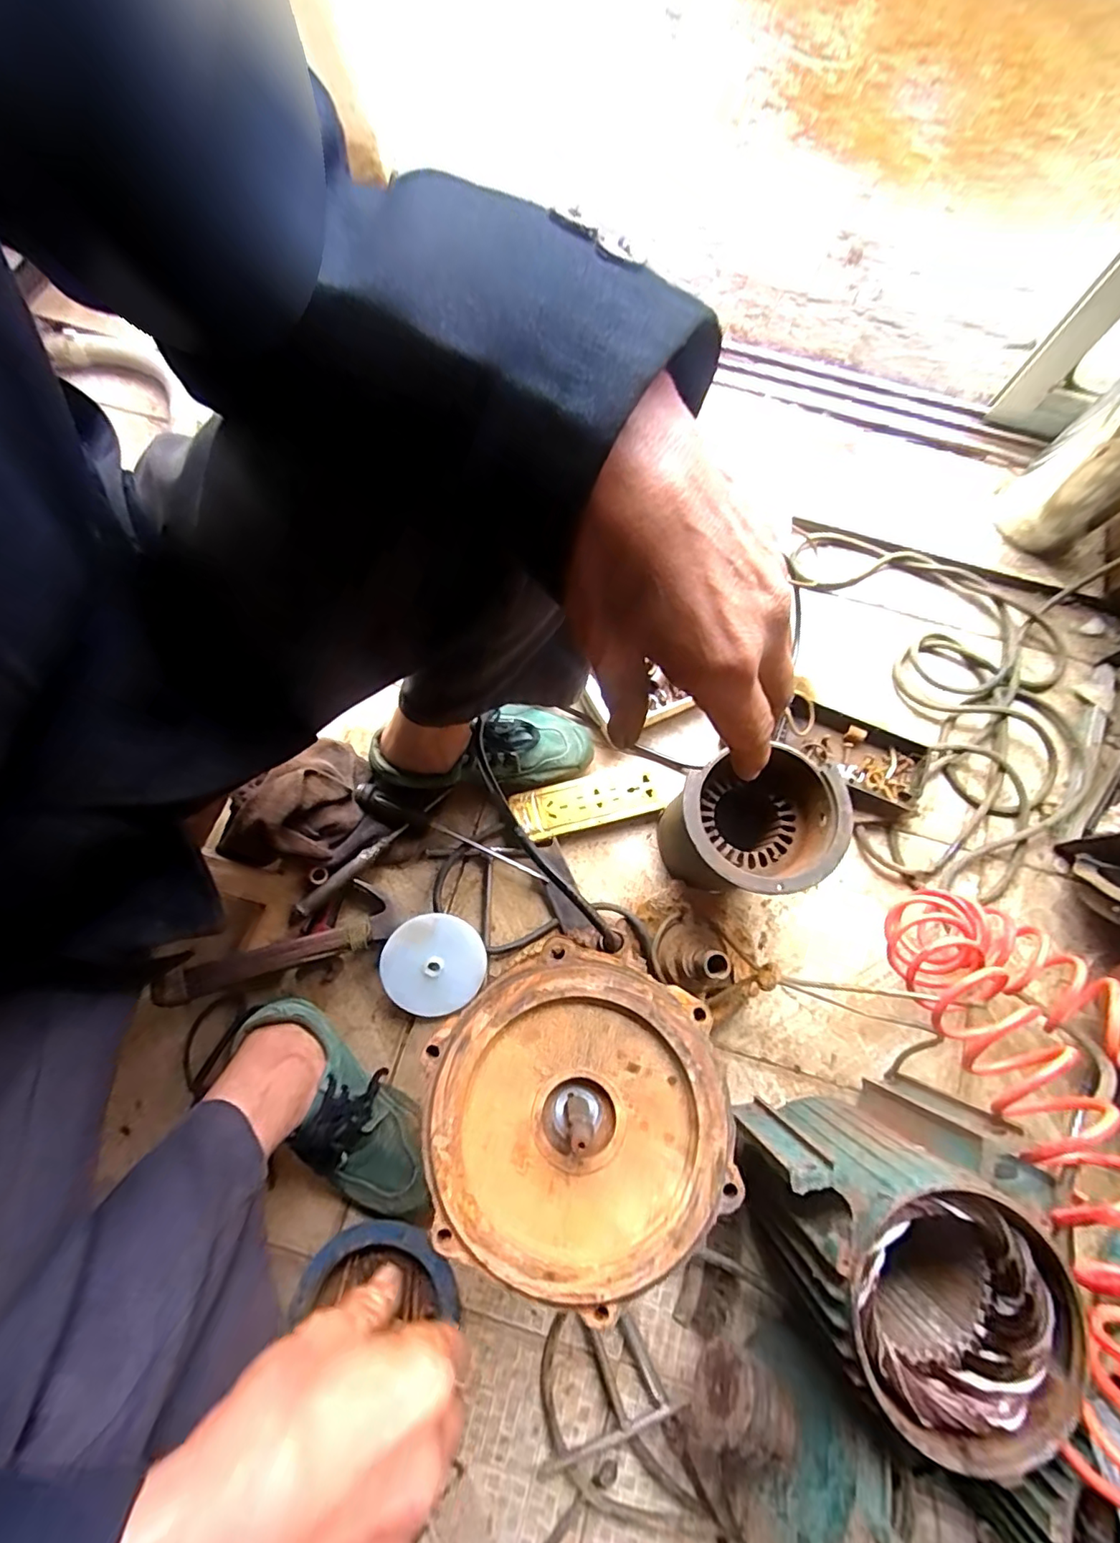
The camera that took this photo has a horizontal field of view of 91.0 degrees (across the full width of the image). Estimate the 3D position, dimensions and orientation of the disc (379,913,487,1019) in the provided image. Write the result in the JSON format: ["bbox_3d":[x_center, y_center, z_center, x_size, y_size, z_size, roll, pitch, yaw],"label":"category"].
[{"bbox_3d":[-0.137,0.209,0.593,0.105,0.007,0.108,0,91,-3],"label":"disc"}]

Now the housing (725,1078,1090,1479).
[{"bbox_3d":[0.296,0.398,0.476,0.222,0.184,0.185,-8,75,-3],"label":"housing"}]

